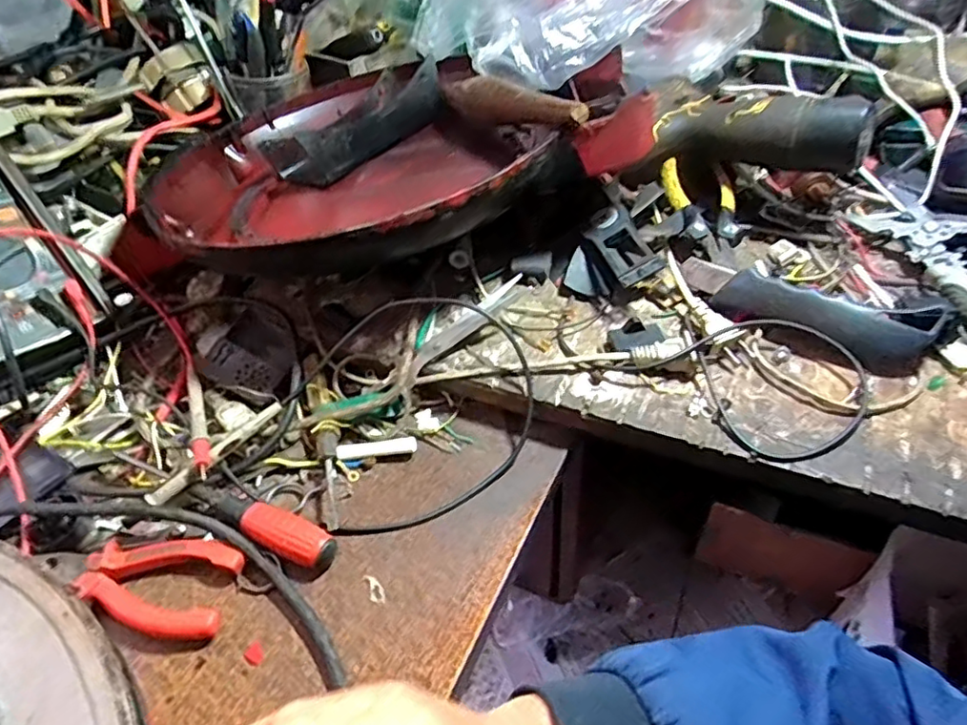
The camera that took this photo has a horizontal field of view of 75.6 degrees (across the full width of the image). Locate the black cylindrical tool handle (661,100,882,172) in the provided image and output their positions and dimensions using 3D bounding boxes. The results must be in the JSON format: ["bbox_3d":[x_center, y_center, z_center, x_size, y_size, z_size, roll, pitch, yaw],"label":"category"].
[{"bbox_3d":[0.206,-0.172,0.471,0.145,0.053,0.042,17,50,40],"label":"black cylindrical tool handle"}]

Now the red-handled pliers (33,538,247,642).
[{"bbox_3d":[-0.198,0.125,0.357,0.116,0.018,0.053,4,48,10],"label":"red-handled pliers"}]

